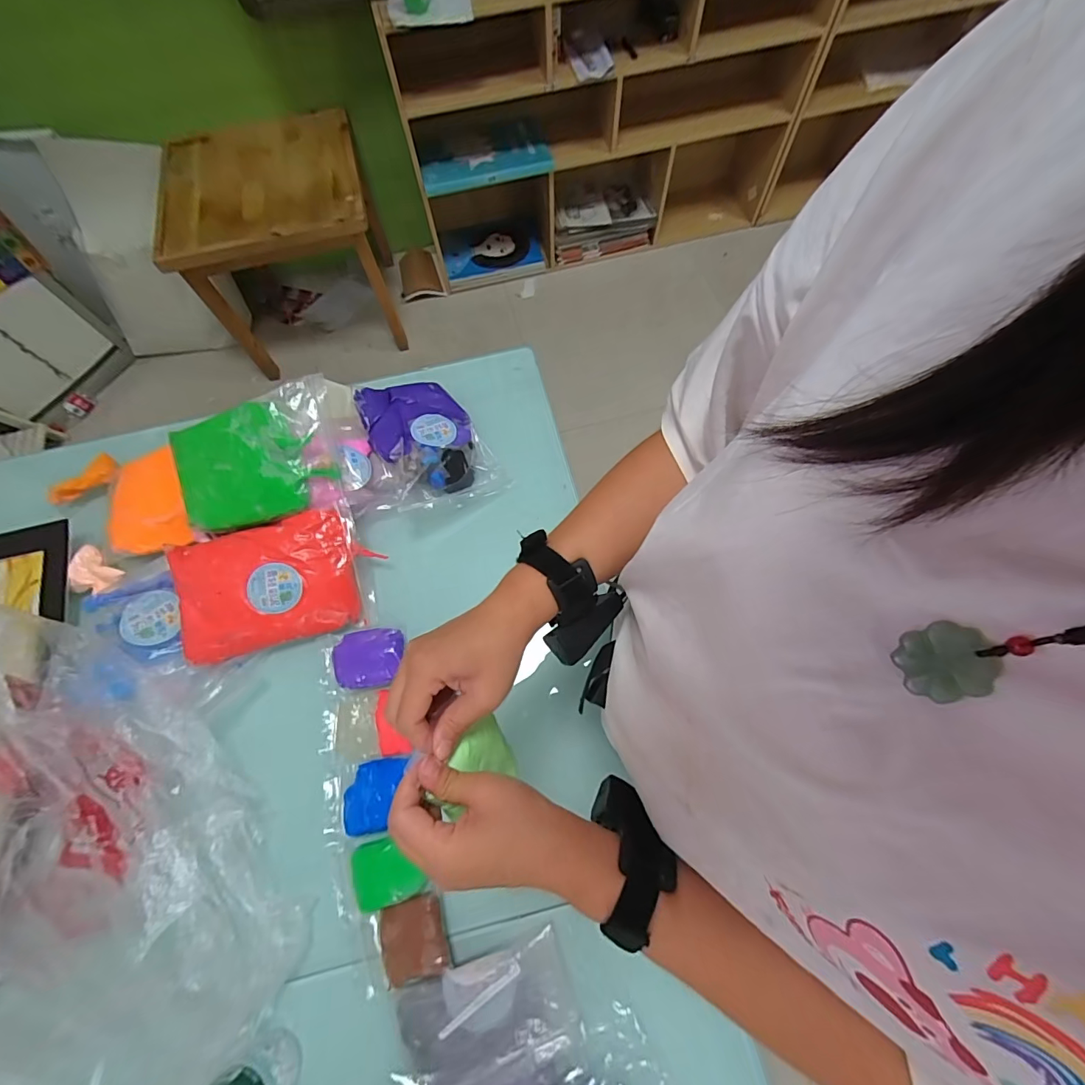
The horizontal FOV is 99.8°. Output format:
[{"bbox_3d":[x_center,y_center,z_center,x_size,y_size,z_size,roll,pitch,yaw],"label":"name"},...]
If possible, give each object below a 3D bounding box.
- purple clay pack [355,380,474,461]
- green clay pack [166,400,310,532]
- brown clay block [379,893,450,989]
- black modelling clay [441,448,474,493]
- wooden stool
[{"bbox_3d":[-0.206,-0.206,0.744,0.161,0.034,0.151,-19,62,-27],"label":"purple clay pack"},{"bbox_3d":[-0.441,-0.105,0.653,0.186,0.028,0.161,-13,90,6],"label":"green clay pack"},{"bbox_3d":[-0.148,0.451,0.521,0.078,0.017,0.077,-15,68,-4],"label":"brown clay block"},{"bbox_3d":[-0.137,-0.115,0.726,0.055,0.018,0.065,-19,101,-41],"label":"black modelling clay"},{"bbox_3d":[-0.824,-0.949,1.540,0.588,0.564,0.455,-13,68,-3],"label":"wooden stool"}]

